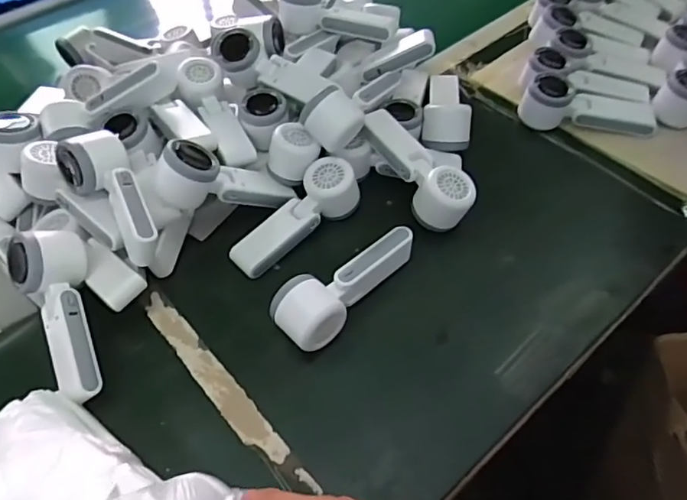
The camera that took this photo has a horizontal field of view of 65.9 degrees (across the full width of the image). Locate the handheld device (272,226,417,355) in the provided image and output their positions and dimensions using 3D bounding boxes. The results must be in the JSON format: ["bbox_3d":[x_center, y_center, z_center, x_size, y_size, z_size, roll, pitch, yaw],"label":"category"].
[{"bbox_3d":[0.004,0.030,0.533,0.058,0.047,0.164,36,62,28],"label":"handheld device"}]

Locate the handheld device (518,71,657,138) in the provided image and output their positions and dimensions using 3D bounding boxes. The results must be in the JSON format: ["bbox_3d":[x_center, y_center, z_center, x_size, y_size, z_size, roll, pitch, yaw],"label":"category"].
[{"bbox_3d":[0.312,-0.188,0.679,0.165,0.061,0.058,6,53,9],"label":"handheld device"}]

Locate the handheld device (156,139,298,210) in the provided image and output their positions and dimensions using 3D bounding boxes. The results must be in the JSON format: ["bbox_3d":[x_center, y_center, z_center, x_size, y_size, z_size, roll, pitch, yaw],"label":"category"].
[{"bbox_3d":[-0.126,-0.075,0.578,0.152,0.065,0.049,6,44,-36],"label":"handheld device"}]

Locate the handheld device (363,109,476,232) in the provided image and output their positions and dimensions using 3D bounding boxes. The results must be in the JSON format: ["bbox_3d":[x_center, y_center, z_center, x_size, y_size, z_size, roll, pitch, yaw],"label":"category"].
[{"bbox_3d":[0.084,-0.098,0.601,0.066,0.048,0.163,-29,69,-16],"label":"handheld device"}]

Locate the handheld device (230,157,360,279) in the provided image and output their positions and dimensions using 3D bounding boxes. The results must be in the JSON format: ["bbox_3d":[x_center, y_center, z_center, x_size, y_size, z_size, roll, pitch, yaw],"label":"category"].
[{"bbox_3d":[-0.056,-0.038,0.588,0.159,0.054,0.056,-36,58,-22],"label":"handheld device"}]

